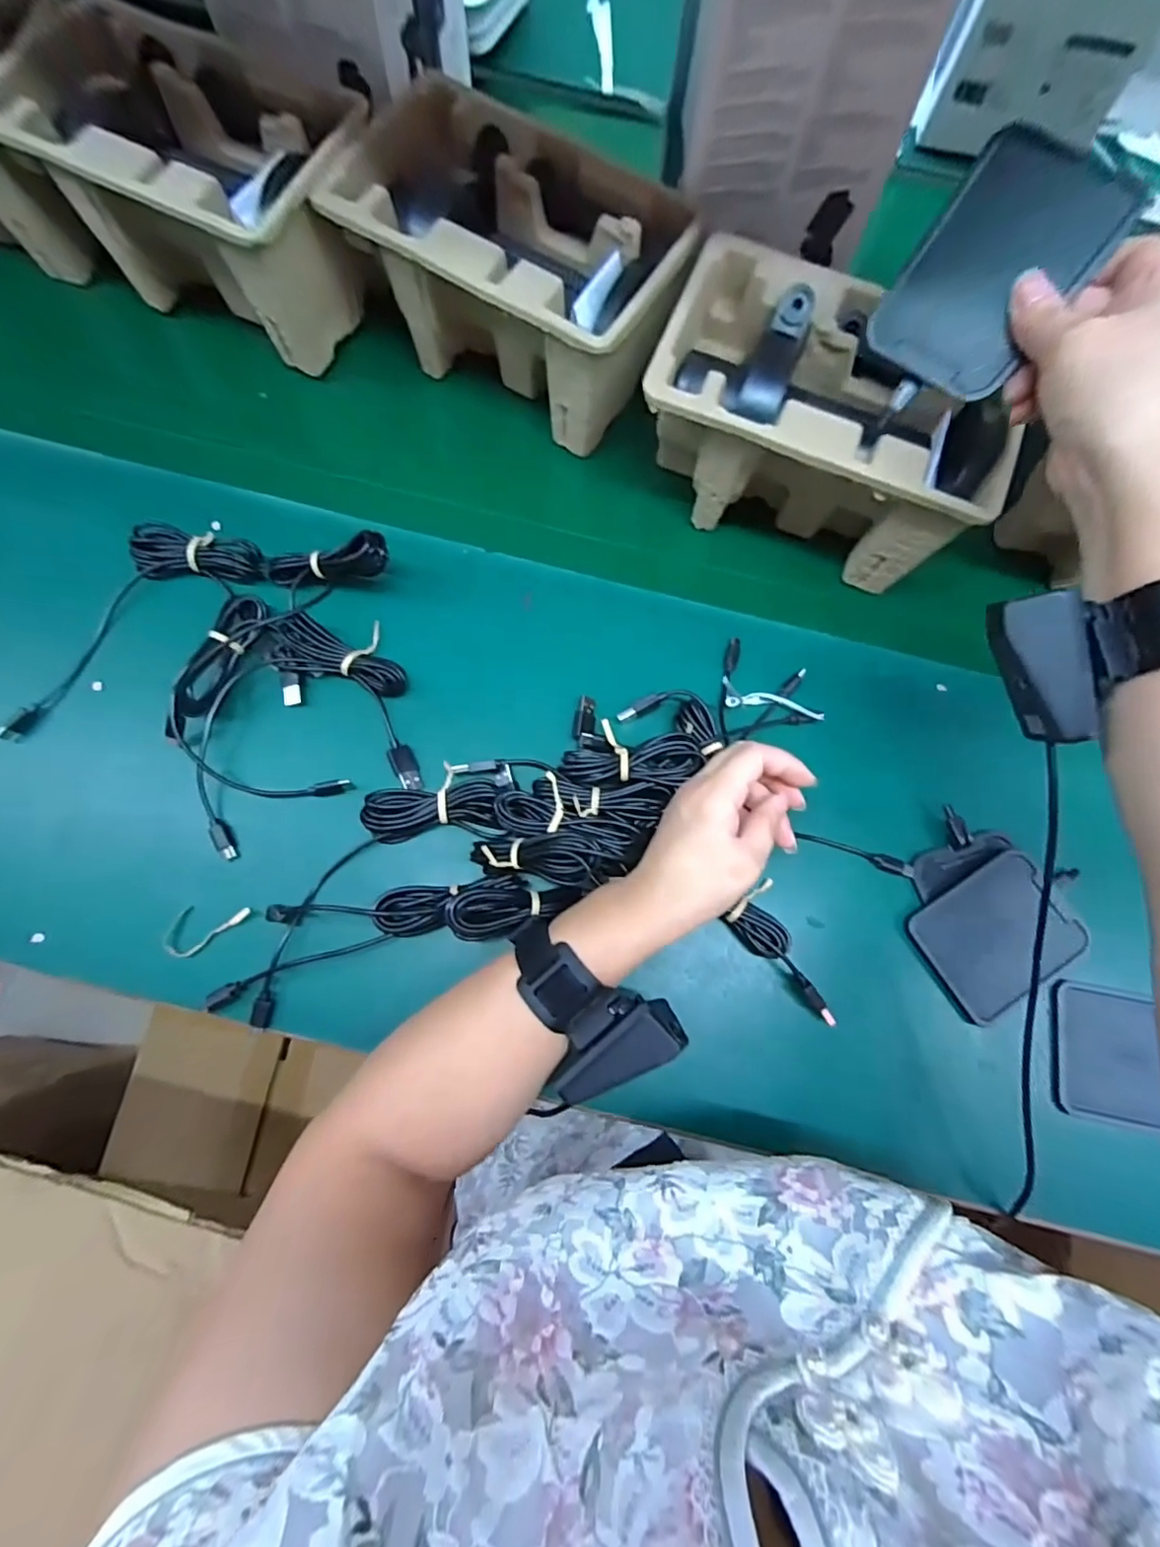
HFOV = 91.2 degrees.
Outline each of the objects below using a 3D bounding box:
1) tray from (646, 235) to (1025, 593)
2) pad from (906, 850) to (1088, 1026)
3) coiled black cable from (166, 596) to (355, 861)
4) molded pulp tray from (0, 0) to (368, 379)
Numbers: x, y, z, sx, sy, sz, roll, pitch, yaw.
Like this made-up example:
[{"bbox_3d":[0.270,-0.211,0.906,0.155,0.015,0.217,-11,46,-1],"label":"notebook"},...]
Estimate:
[{"bbox_3d":[0.166,-0.244,0.395,0.216,0.104,0.142,22,80,4],"label":"tray"},{"bbox_3d":[0.269,0.105,0.367,0.095,0.005,0.077,-32,81,-5],"label":"pad"},{"bbox_3d":[-0.222,-0.038,0.363,0.085,0.024,0.158,-27,80,-5],"label":"coiled black cable"},{"bbox_3d":[-0.268,-0.425,0.416,0.232,0.106,0.144,26,81,5],"label":"molded pulp tray"}]

